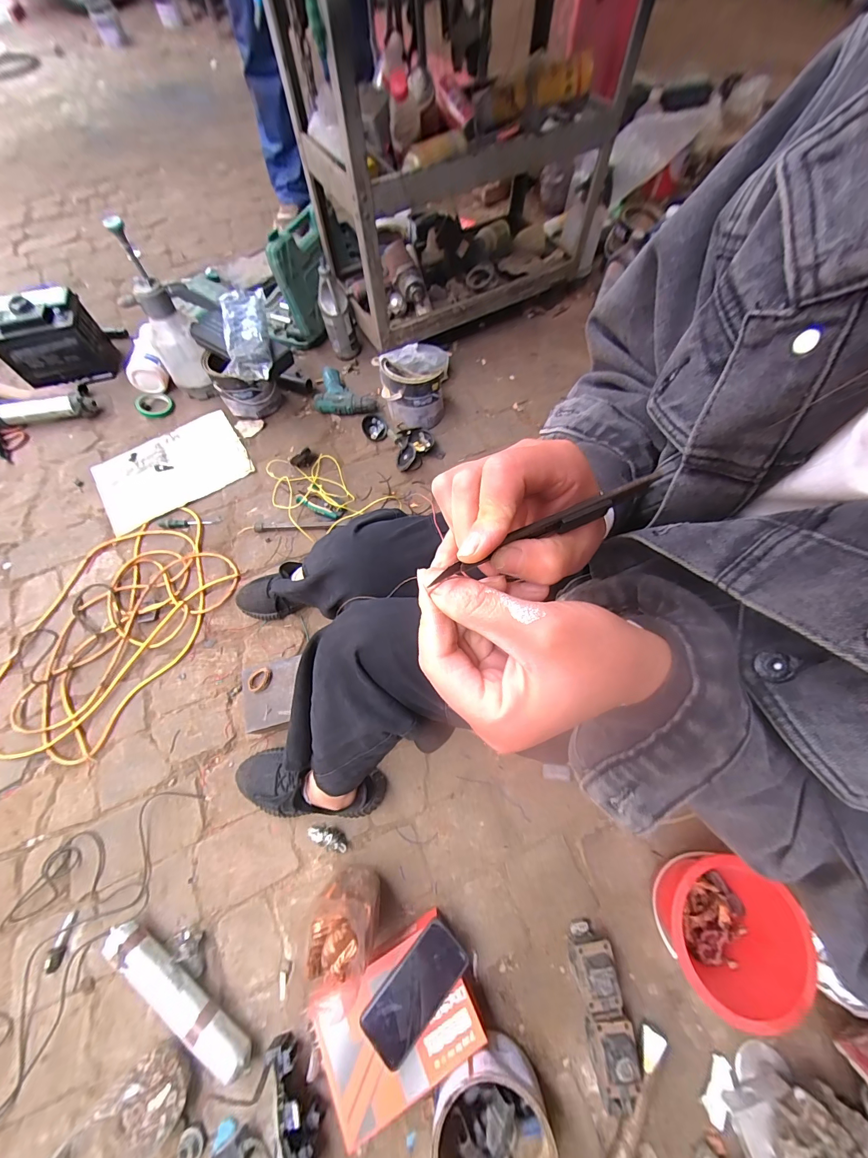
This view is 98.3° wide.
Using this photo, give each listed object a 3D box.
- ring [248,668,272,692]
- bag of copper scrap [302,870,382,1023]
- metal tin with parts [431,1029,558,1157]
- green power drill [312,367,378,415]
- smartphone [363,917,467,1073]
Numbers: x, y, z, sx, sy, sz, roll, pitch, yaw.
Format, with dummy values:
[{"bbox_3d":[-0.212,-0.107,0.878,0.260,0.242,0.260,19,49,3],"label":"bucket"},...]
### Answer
[{"bbox_3d":[-0.334,0.193,0.719,0.035,0.012,0.049,24,68,11],"label":"ring"},{"bbox_3d":[-0.132,0.520,0.558,0.090,0.126,0.118,0,66,1],"label":"bag of copper scrap"},{"bbox_3d":[0.074,0.732,0.496,0.149,0.079,0.158,0,66,0],"label":"metal tin with parts"},{"bbox_3d":[-0.253,-0.534,1.069,0.173,0.058,0.129,-6,67,-3],"label":"green power drill"},{"bbox_3d":[-0.026,0.595,0.541,0.162,0.013,0.081,-41,71,-16],"label":"smartphone"}]

